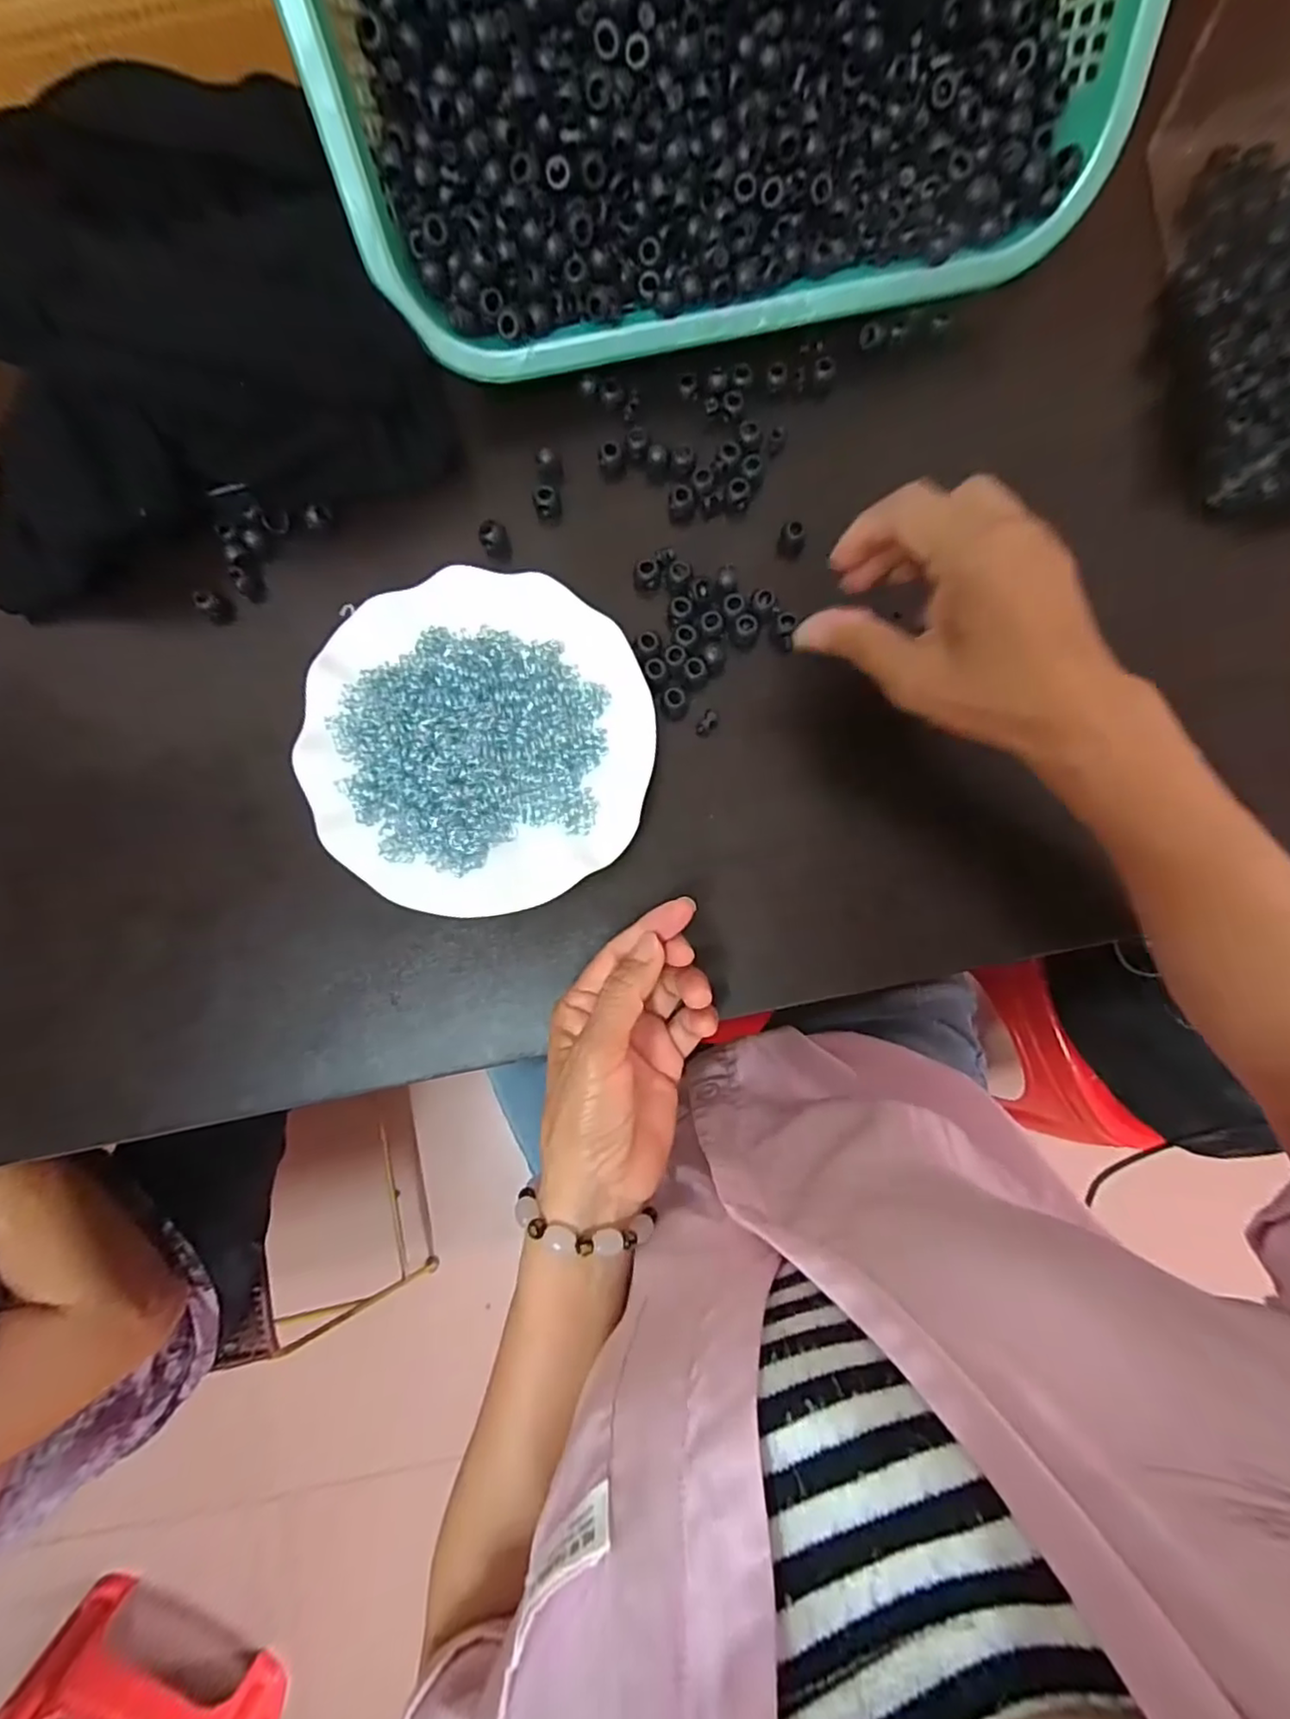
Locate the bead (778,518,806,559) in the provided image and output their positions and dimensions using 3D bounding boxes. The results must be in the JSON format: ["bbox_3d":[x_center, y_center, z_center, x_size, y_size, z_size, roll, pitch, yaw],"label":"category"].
[{"bbox_3d":[0.086,-0.185,0.364,0.015,0.016,0.016,0,83,1],"label":"bead"}]

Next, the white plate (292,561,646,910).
[{"bbox_3d":[-0.089,-0.063,0.343,0.178,0.022,0.178,0,85,-1],"label":"white plate"}]

